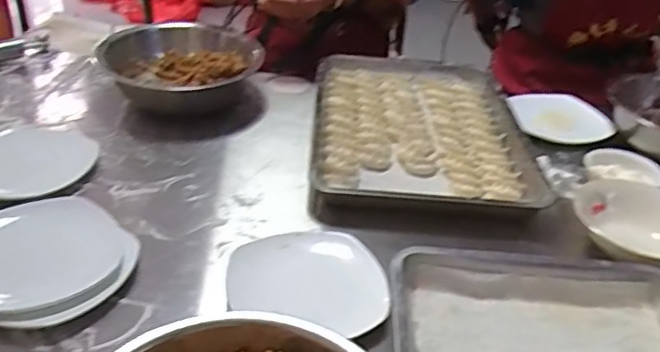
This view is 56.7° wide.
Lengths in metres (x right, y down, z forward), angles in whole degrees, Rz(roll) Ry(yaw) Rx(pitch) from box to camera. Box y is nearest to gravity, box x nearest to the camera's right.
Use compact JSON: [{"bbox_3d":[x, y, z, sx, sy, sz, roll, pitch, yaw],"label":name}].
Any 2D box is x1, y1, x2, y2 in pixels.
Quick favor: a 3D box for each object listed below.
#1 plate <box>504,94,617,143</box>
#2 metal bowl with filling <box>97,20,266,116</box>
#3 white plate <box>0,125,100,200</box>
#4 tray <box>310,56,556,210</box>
[{"bbox_3d":[0.412,-0.113,1.107,0.181,0.027,0.172,3,31,-2],"label":"plate"},{"bbox_3d":[-0.267,-0.194,1.132,0.254,0.099,0.282,-13,35,-27],"label":"metal bowl with filling"},{"bbox_3d":[-0.439,-0.026,0.896,0.205,0.031,0.205,3,31,-2],"label":"white plate"},{"bbox_3d":[0.145,-0.094,1.035,0.344,0.036,0.492,-1,35,-1],"label":"tray"}]

